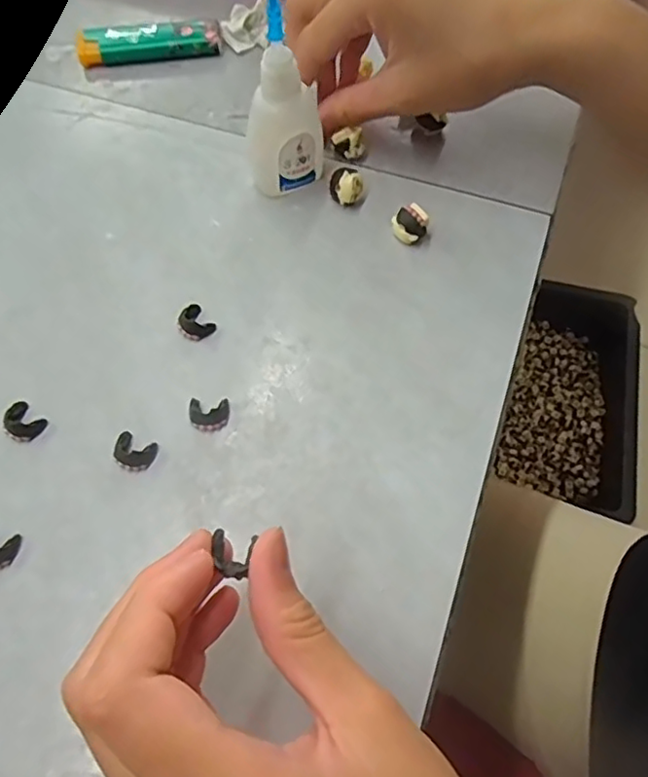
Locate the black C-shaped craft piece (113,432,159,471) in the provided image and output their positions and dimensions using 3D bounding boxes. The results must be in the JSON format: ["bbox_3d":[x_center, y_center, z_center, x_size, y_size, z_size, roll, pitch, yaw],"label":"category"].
[{"bbox_3d":[-0.074,0.025,0.240,0.016,0.007,0.013,18,64,9],"label":"black C-shaped craft piece"}]

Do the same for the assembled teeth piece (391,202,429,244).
[{"bbox_3d":[0.040,-0.076,0.287,0.016,0.015,0.012,17,64,8],"label":"assembled teeth piece"}]

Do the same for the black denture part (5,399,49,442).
[{"bbox_3d":[-0.121,0.013,0.247,0.017,0.006,0.014,34,67,16],"label":"black denture part"}]

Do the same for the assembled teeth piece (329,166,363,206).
[{"bbox_3d":[0.011,-0.097,0.297,0.016,0.014,0.013,3,63,1],"label":"assembled teeth piece"}]

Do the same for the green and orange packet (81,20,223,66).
[{"bbox_3d":[-0.100,-0.197,0.352,0.079,0.012,0.022,-6,63,-3],"label":"green and orange packet"}]

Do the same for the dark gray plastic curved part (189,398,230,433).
[{"bbox_3d":[-0.046,0.010,0.248,0.016,0.006,0.013,-1,63,-1],"label":"dark gray plastic curved part"}]

